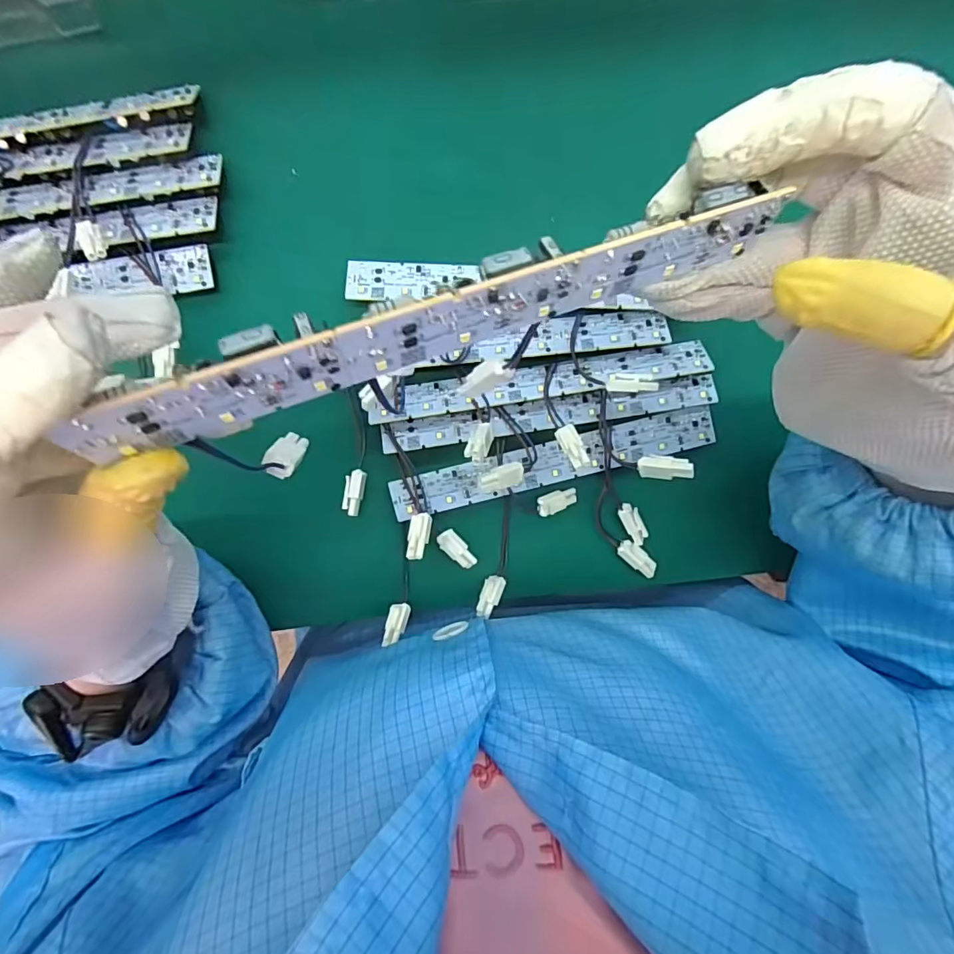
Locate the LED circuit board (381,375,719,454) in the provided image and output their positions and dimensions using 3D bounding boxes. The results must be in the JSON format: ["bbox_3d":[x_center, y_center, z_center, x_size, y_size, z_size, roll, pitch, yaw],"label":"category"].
[{"bbox_3d":[0.041,-0.036,0.292,0.189,0.011,0.017,-9,97,0],"label":"LED circuit board"}]

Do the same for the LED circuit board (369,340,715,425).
[{"bbox_3d":[0.036,-0.053,0.285,0.188,0.010,0.021,-8,97,0],"label":"LED circuit board"}]

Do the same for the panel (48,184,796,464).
[{"bbox_3d":[-0.004,-0.042,0.131,0.181,0.028,0.006,-22,72,-9],"label":"panel"}]

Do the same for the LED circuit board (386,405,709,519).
[{"bbox_3d":[0.045,-0.008,0.300,0.191,0.005,0.025,-14,97,1],"label":"LED circuit board"}]

